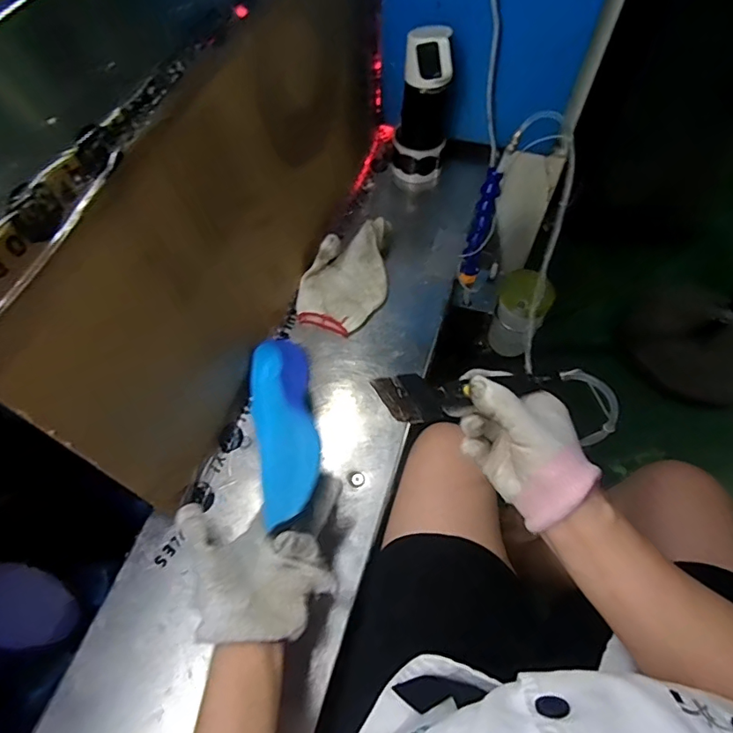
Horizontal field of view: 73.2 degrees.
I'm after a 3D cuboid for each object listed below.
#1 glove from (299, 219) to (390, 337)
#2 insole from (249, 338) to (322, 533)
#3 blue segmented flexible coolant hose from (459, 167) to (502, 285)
[{"bbox_3d":[-0.028,-0.127,0.657,0.113,0.063,0.166,8,61,5],"label":"glove"},{"bbox_3d":[-0.083,0.065,0.503,0.069,0.051,0.222,-12,48,-6],"label":"insole"},{"bbox_3d":[0.146,-0.174,0.636,0.023,0.149,0.018,16,37,10],"label":"blue segmented flexible coolant hose"}]

